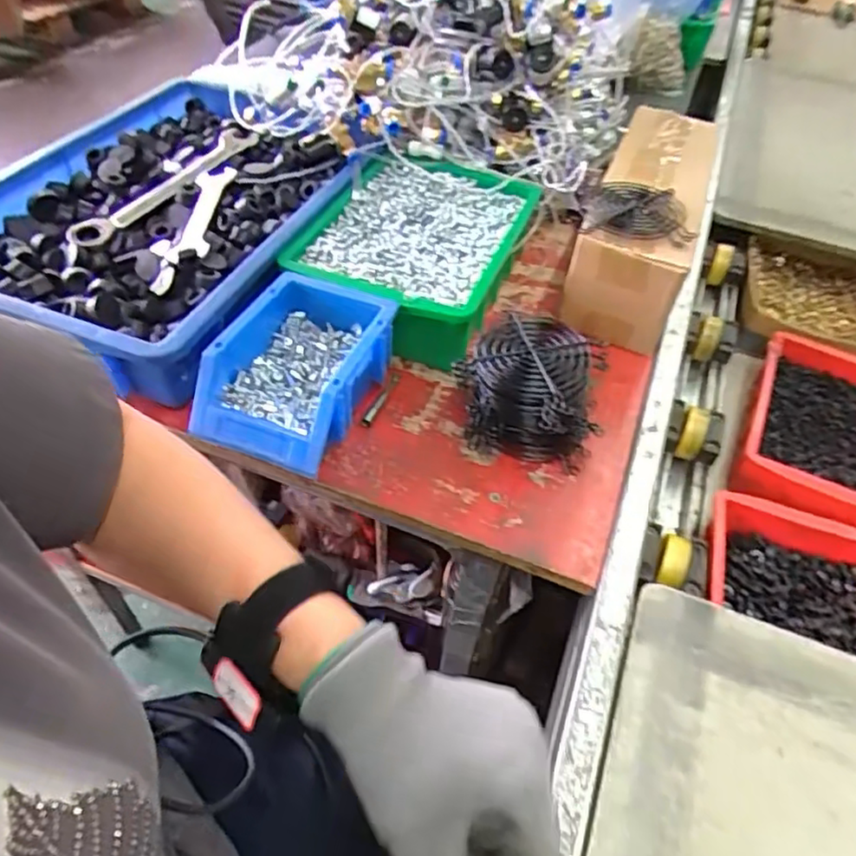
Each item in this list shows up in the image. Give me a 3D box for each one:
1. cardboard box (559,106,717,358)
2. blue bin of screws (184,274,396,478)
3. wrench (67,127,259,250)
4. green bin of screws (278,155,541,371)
[{"bbox_3d":[0.230,-0.221,0.665,0.111,0.097,0.321,19,50,14],"label":"cardboard box"},{"bbox_3d":[-0.104,-0.042,0.505,0.114,0.074,0.153,19,51,14],"label":"blue bin of screws"},{"bbox_3d":[-0.254,-0.246,0.629,0.052,0.017,0.252,20,51,14],"label":"wrench"},{"bbox_3d":[-0.012,-0.165,0.620,0.193,0.075,0.263,18,50,13],"label":"green bin of screws"}]

